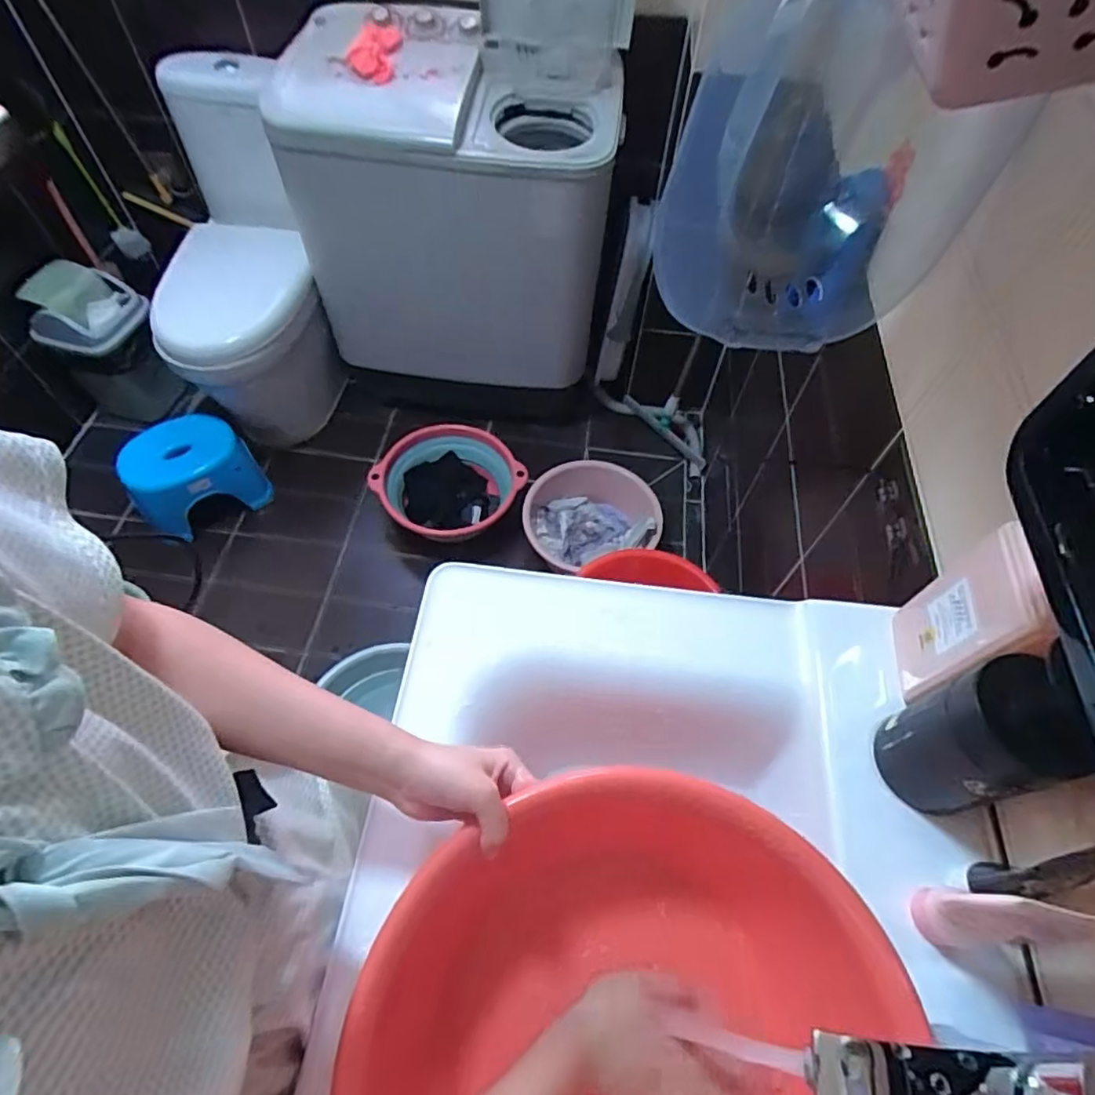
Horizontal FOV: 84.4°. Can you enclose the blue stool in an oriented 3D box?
[{"bbox_3d":[-0.937,-0.193,1.590,0.301,0.206,0.225,-37,67,-22],"label":"blue stool"}]

